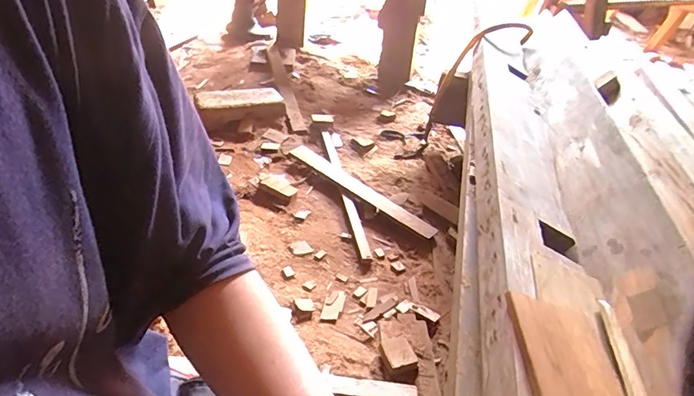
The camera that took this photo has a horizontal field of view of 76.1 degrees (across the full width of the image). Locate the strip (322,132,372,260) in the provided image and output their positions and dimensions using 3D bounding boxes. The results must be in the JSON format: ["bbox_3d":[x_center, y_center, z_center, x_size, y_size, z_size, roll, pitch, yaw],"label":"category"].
[{"bbox_3d":[-0.011,-0.037,1.245,0.029,0.012,0.578,-3,40,-12],"label":"strip"}]

